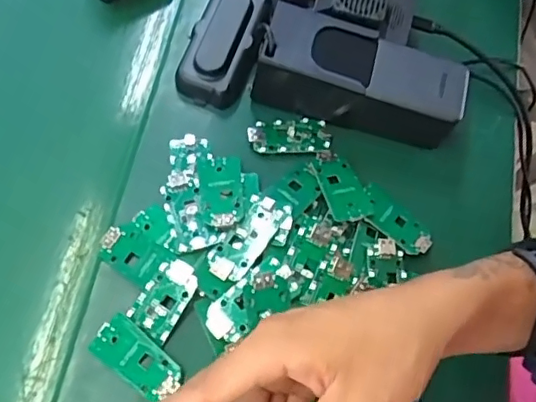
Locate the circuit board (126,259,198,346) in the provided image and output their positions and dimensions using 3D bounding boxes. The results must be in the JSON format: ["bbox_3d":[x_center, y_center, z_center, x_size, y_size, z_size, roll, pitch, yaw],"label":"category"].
[{"bbox_3d":[-0.070,0.065,0.383,0.031,0.004,0.052,31,80,2],"label":"circuit board"}]

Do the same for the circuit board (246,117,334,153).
[{"bbox_3d":[0.017,-0.052,0.444,0.063,0.007,0.031,0,68,-3],"label":"circuit board"}]

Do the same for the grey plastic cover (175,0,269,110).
[{"bbox_3d":[-0.035,-0.127,0.457,0.055,0.023,0.104,16,68,3],"label":"grey plastic cover"}]

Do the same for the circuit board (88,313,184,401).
[{"bbox_3d":[-0.085,0.103,0.371,0.061,0.007,0.029,35,70,11],"label":"circuit board"}]

